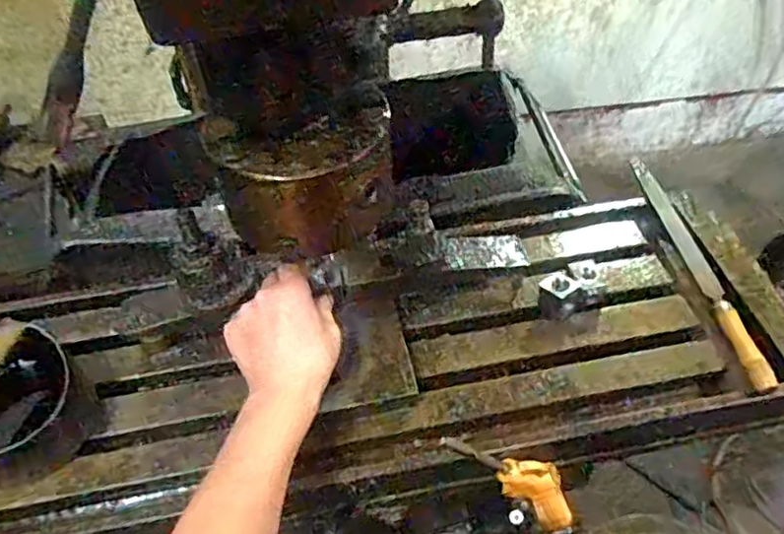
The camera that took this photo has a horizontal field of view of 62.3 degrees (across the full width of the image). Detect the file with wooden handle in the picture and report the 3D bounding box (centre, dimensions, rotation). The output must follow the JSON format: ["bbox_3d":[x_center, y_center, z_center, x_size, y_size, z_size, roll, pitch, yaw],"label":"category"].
[{"bbox_3d":[0.280,-0.014,0.601,0.023,0.023,0.291,-5,48,-2],"label":"file with wooden handle"}]

